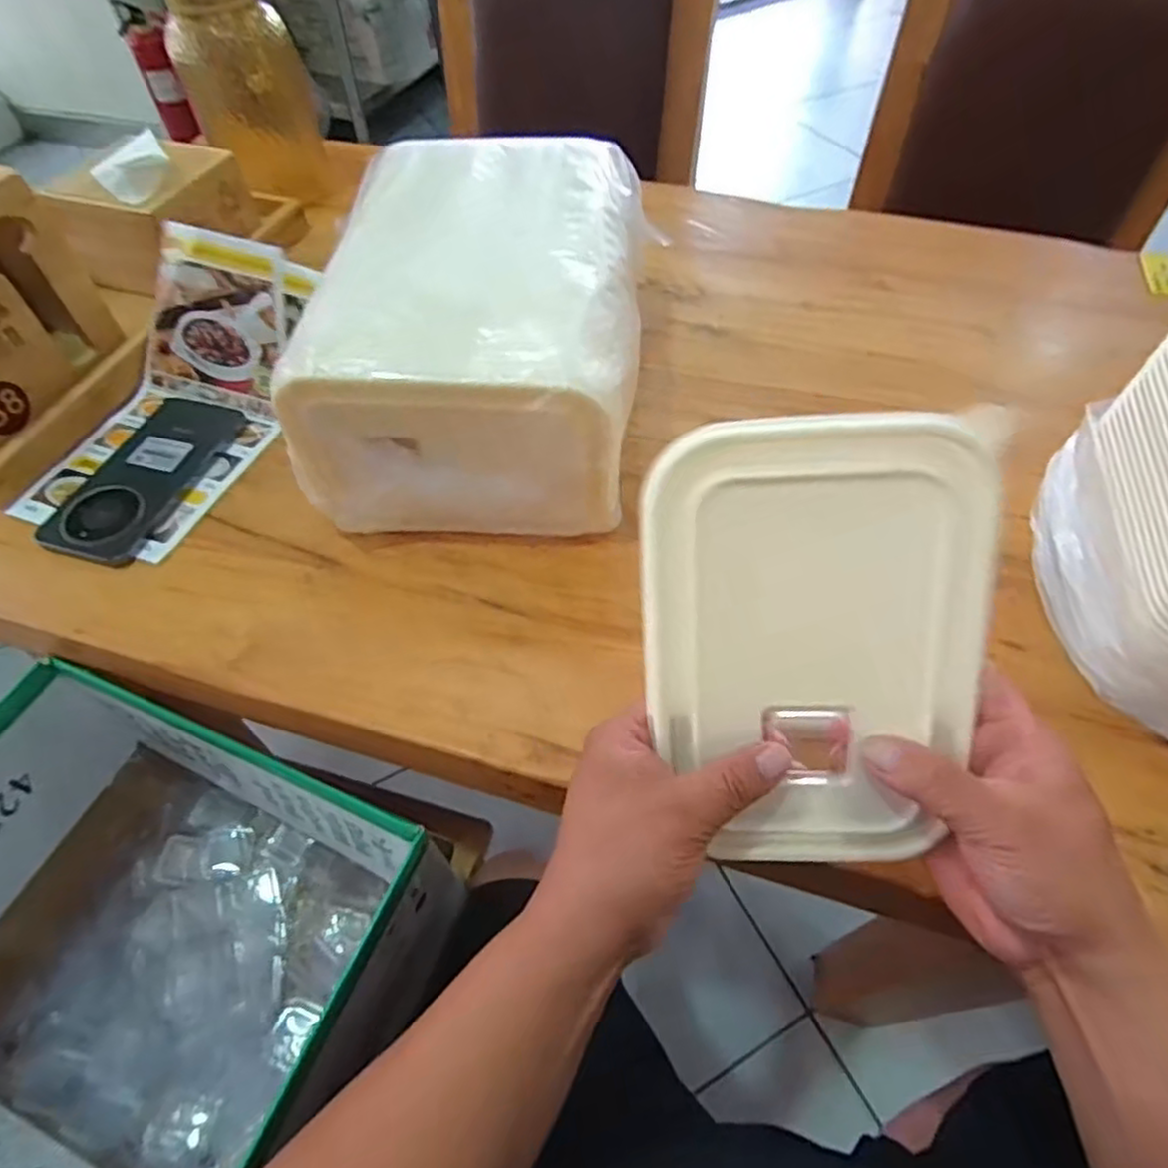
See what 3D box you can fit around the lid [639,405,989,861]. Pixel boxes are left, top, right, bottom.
[{"bbox_3d":[0.095,0.031,0.290,0.133,0.195,0.011,-4,20,8],"label":"lid"}]

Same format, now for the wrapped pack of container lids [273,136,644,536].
[{"bbox_3d":[-0.067,-0.184,0.508,0.198,0.142,0.292,4,55,3],"label":"wrapped pack of container lids"}]

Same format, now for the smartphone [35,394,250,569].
[{"bbox_3d":[-0.329,-0.084,0.513,0.086,0.008,0.162,13,56,9],"label":"smartphone"}]

